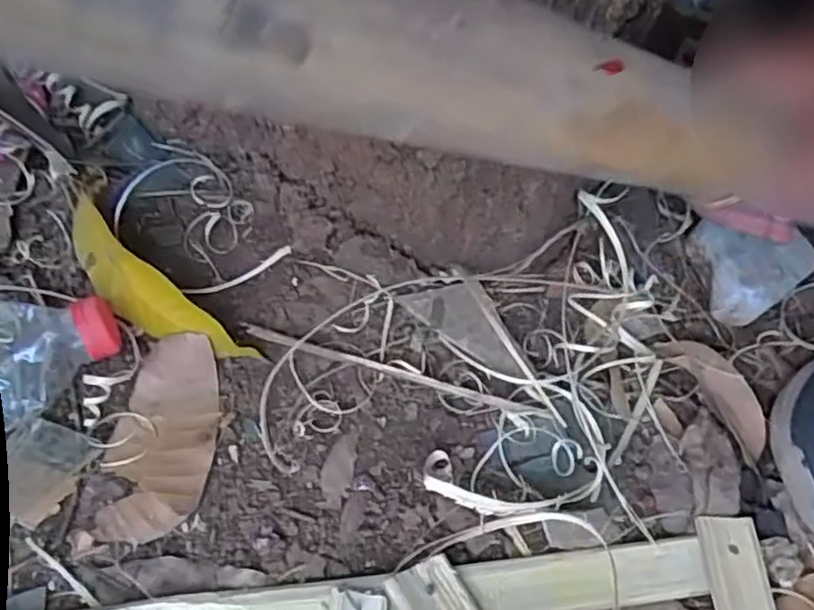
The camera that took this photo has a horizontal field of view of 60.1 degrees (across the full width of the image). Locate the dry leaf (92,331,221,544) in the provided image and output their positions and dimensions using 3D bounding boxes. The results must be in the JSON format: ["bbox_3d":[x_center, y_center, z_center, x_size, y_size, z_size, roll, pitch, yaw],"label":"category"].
[{"bbox_3d":[-0.118,0.061,0.340,0.047,0.020,0.099,-1,51,-4],"label":"dry leaf"}]

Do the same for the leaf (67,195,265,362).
[{"bbox_3d":[-0.132,-0.007,0.361,0.115,0.048,0.023,36,56,8],"label":"leaf"}]

